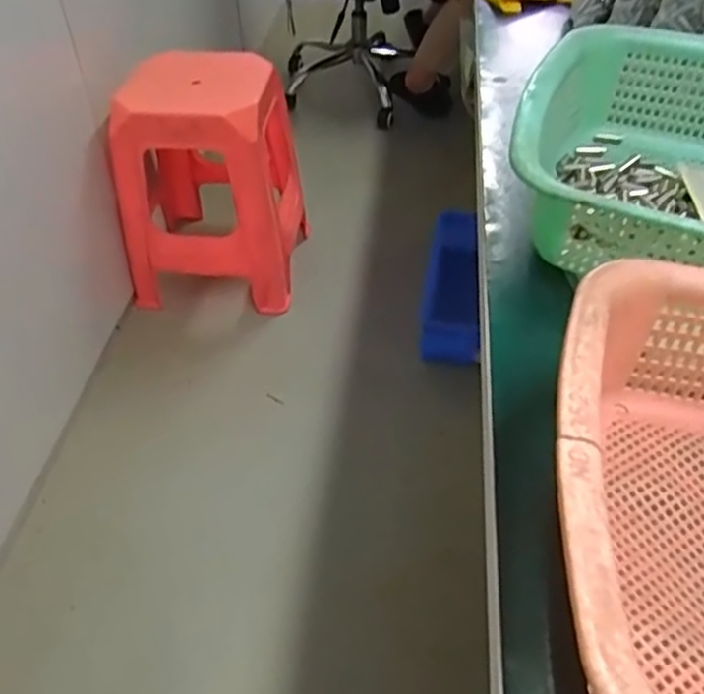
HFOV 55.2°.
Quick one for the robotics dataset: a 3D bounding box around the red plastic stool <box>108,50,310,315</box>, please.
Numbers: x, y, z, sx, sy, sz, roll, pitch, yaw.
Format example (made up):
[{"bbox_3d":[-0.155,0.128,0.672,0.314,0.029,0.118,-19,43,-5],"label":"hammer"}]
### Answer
[{"bbox_3d":[-0.313,-0.395,1.549,0.369,0.497,0.366,3,45,3],"label":"red plastic stool"}]

